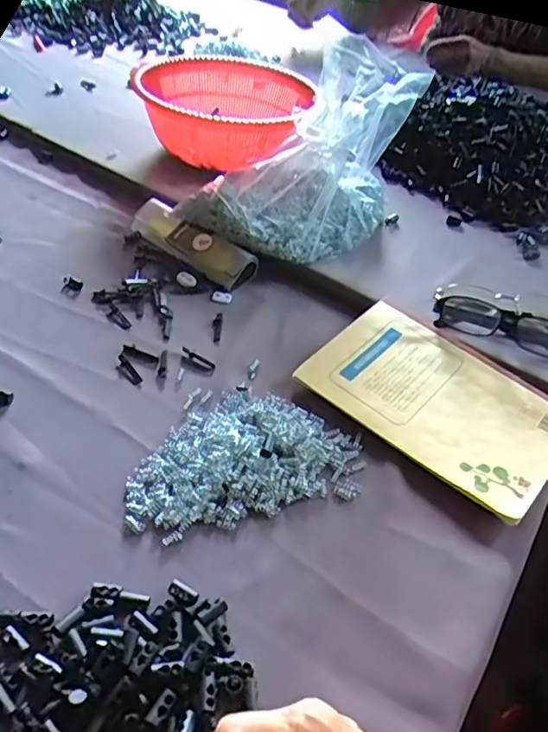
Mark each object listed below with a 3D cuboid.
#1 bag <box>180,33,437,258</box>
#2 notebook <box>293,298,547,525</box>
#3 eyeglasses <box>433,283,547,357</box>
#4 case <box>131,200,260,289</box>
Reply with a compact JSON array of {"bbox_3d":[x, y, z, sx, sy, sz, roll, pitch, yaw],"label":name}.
[{"bbox_3d":[0.026,-0.216,0.602,0.168,0.187,0.166,25,46,18],"label":"bag"},{"bbox_3d":[0.140,0.023,0.485,0.199,0.013,0.143,35,52,24],"label":"notebook"},{"bbox_3d":[0.217,-0.048,0.550,0.125,0.025,0.067,10,43,3],"label":"eyeglasses"},{"bbox_3d":[-0.088,-0.132,0.618,0.160,0.027,0.040,35,50,27],"label":"case"}]

